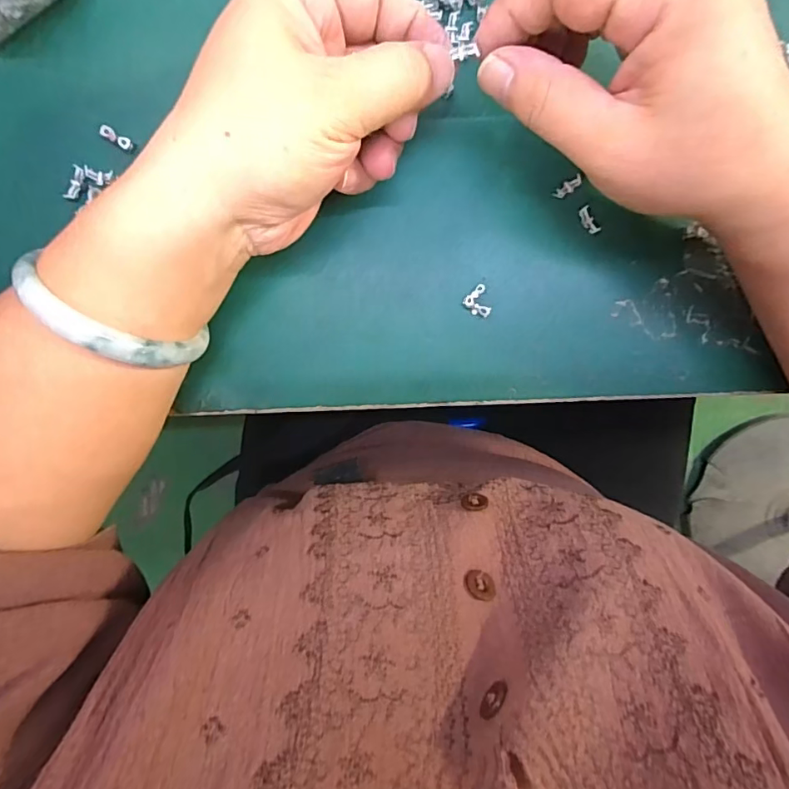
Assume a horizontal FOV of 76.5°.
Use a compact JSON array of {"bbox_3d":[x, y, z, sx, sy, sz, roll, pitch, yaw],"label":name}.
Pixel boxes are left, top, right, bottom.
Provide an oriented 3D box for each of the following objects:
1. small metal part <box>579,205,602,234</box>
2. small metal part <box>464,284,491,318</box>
[{"bbox_3d":[0.089,-0.079,0.228,0.006,0.004,0.013,-28,96,3],"label":"small metal part"},{"bbox_3d":[0.040,-0.042,0.232,0.012,0.005,0.013,-42,95,4],"label":"small metal part"}]

